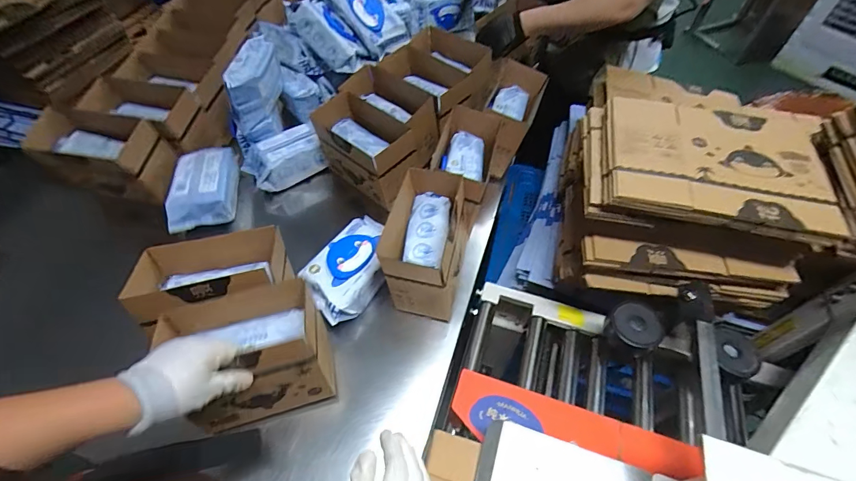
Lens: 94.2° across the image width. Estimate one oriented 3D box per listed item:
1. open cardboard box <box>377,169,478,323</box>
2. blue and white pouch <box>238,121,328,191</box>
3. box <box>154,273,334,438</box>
[{"bbox_3d":[0.001,0.002,0.678,0.120,0.153,0.190,11,53,8],"label":"open cardboard box"},{"bbox_3d":[-0.316,-0.180,0.872,0.171,0.070,0.109,-22,56,-17],"label":"blue and white pouch"},{"bbox_3d":[-0.248,0.159,0.553,0.192,0.154,0.125,-14,54,-11],"label":"box"}]

